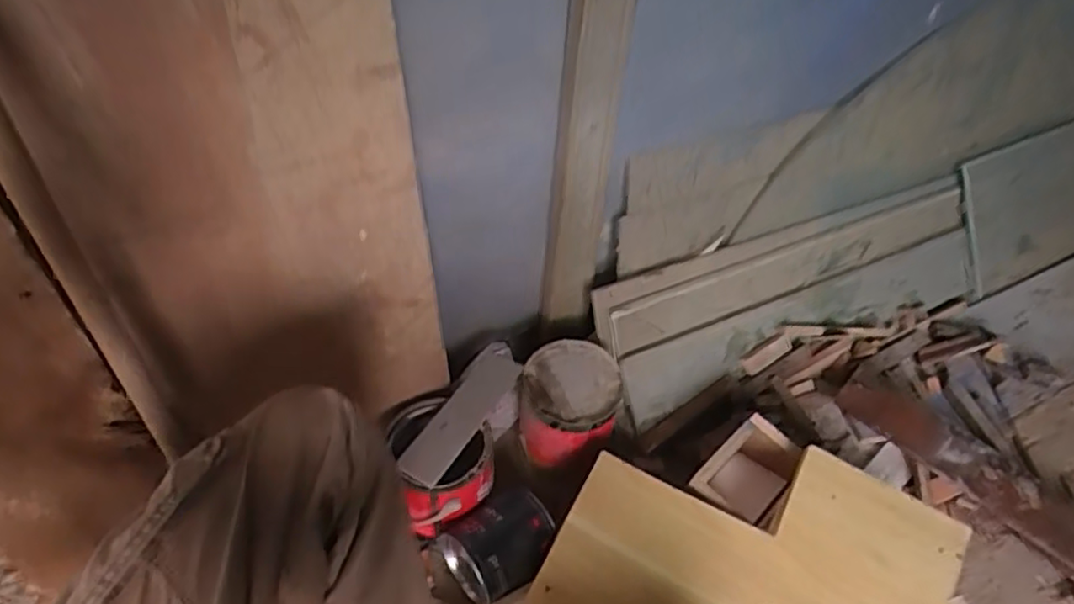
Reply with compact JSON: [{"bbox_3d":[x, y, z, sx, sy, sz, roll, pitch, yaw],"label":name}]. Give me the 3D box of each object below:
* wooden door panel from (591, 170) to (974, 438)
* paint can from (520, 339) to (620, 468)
[{"bbox_3d":[0.505,-0.024,1.231,0.865,0.240,0.020,-17,6,-21],"label":"wooden door panel"},{"bbox_3d":[0.050,0.161,1.050,0.149,0.126,0.157,11,45,5],"label":"paint can"}]

